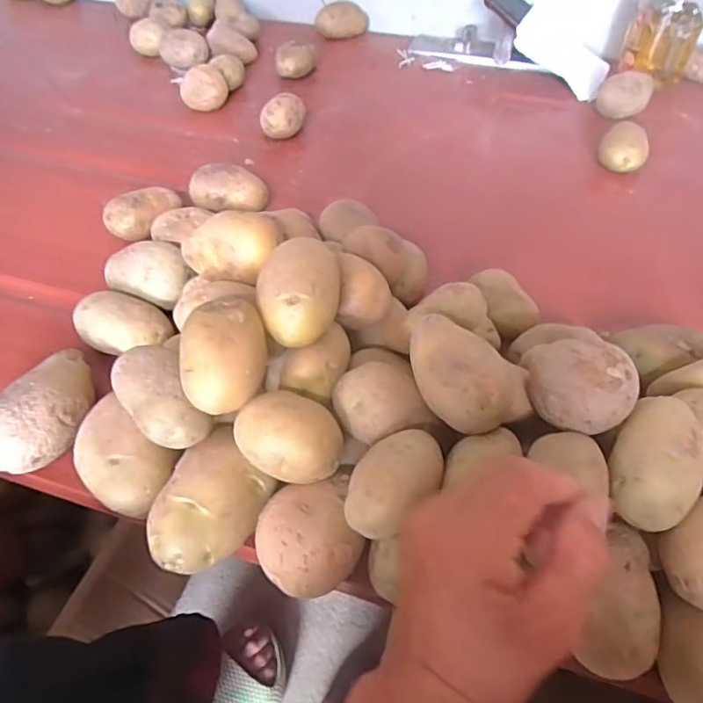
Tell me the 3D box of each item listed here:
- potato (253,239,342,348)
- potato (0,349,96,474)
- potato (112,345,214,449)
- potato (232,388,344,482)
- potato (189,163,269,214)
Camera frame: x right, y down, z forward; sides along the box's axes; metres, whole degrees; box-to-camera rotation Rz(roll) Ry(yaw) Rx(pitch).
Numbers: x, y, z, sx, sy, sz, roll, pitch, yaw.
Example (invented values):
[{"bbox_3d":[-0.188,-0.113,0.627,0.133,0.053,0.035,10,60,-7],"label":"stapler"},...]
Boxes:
[{"bbox_3d":[-0.032,-0.034,0.346,0.051,0.034,0.057,-7,52,-2],"label":"potato"},{"bbox_3d":[-0.216,0.044,0.397,0.060,0.051,0.101,17,55,16],"label":"potato"},{"bbox_3d":[-0.115,0.028,0.345,0.046,0.037,0.076,-32,55,-20],"label":"potato"},{"bbox_3d":[-0.036,0.051,0.316,0.063,0.041,0.042,7,53,9],"label":"potato"},{"bbox_3d":[-0.119,-0.154,0.547,0.073,0.043,0.051,-15,53,-8],"label":"potato"}]

